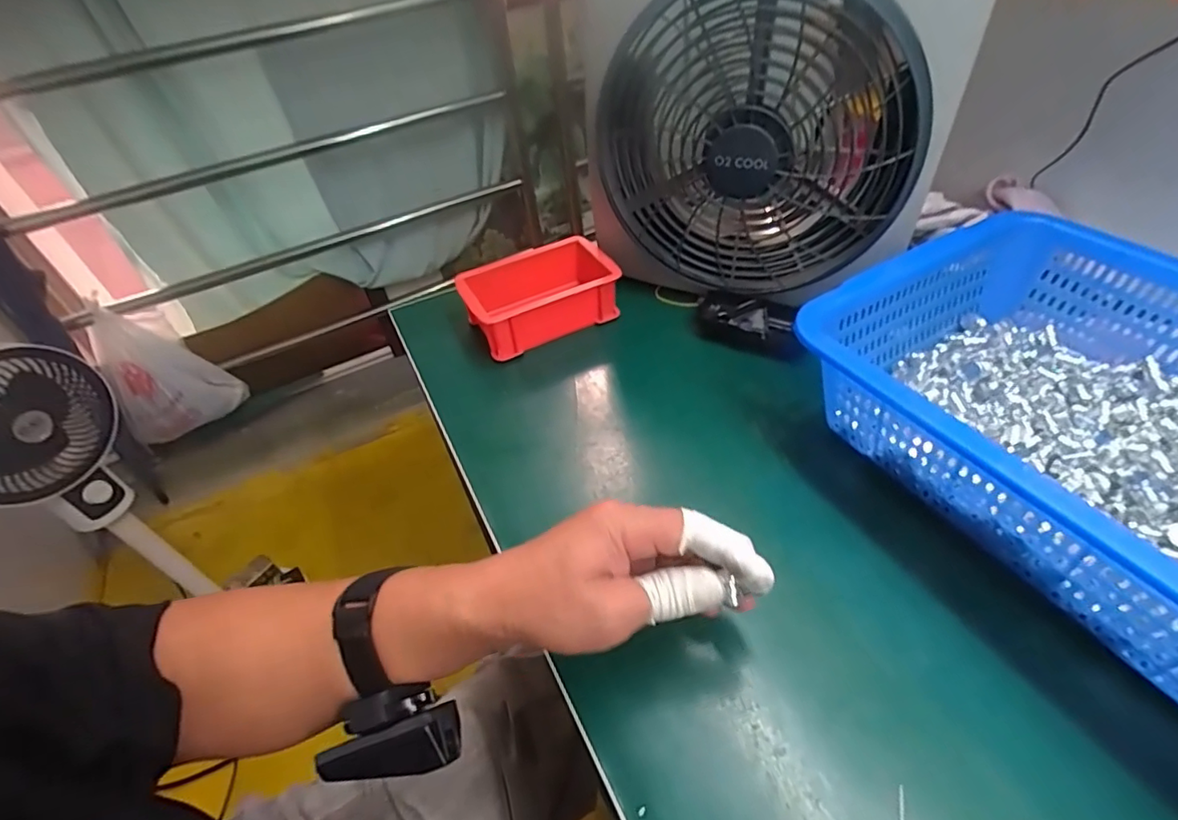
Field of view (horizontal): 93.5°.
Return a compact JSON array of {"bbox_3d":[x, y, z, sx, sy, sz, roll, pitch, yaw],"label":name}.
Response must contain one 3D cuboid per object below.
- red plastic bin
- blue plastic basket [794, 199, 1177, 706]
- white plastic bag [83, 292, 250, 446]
[{"bbox_3d":[-0.051,-0.117,0.565,0.154,0.068,0.099,-25,48,-17],"label":"red plastic bin"},{"bbox_3d":[0.331,0.010,0.346,0.268,0.090,0.329,-23,47,-15],"label":"blue plastic basket"},{"bbox_3d":[-0.976,-0.078,1.262,0.250,0.284,0.151,-3,45,5],"label":"white plastic bag"}]

